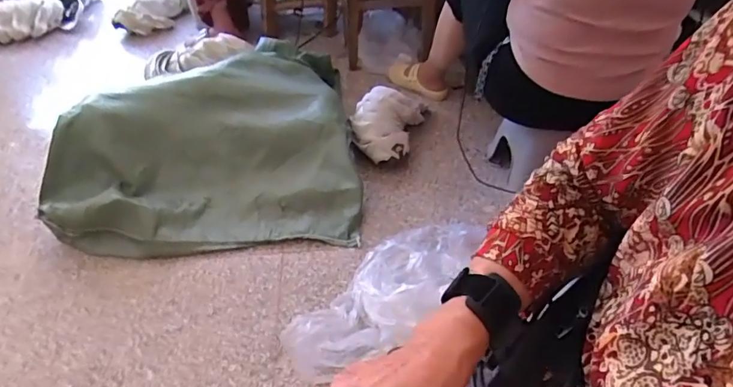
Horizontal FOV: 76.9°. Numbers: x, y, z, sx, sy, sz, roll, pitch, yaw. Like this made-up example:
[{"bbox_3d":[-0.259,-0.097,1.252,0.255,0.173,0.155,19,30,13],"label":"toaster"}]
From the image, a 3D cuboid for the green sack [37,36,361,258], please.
[{"bbox_3d":[-0.449,-0.215,1.414,0.815,0.250,0.845,-3,43,-3],"label":"green sack"}]

